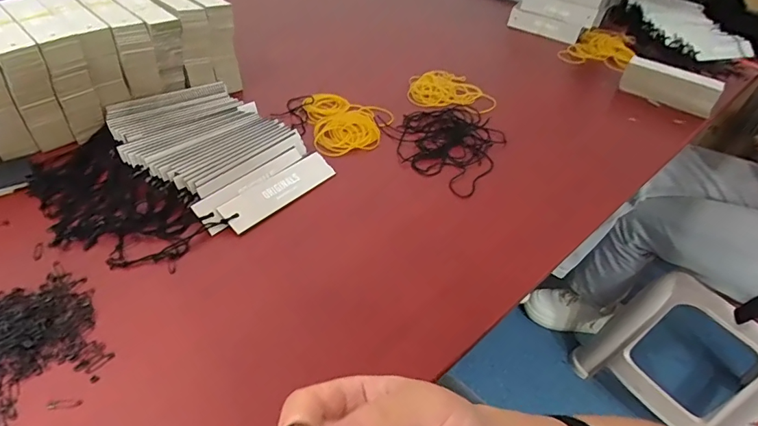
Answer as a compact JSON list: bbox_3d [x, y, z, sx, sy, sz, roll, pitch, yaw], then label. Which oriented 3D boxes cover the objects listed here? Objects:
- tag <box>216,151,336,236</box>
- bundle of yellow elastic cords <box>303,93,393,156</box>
[{"bbox_3d":[-0.097,-0.023,0.441,0.033,0.005,0.126,49,51,3],"label":"tag"},{"bbox_3d":[-0.035,-0.117,0.550,0.101,0.013,0.124,-9,46,-14],"label":"bundle of yellow elastic cords"}]

